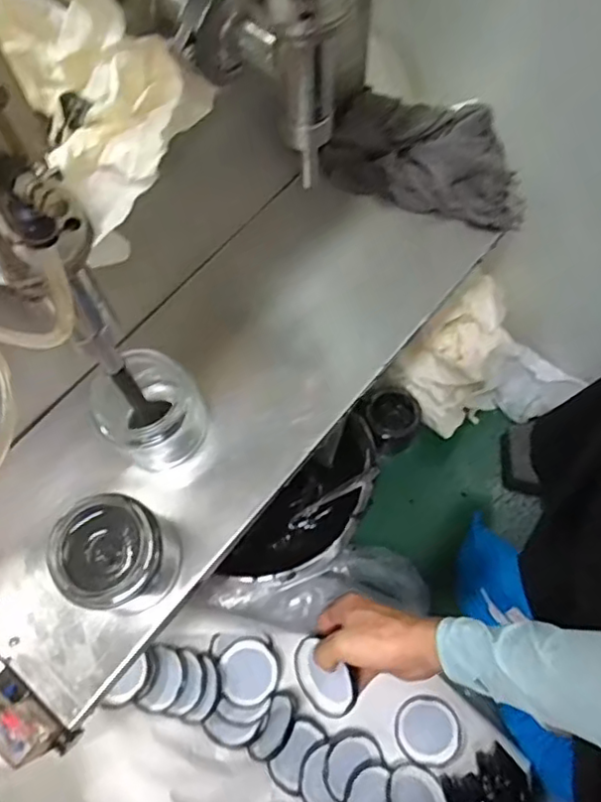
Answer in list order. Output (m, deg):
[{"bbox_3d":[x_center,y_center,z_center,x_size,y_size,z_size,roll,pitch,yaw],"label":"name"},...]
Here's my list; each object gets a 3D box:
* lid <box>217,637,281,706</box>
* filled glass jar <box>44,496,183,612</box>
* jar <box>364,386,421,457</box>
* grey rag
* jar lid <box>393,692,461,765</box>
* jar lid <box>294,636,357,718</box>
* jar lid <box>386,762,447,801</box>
[{"bbox_3d":[-0.055,0.286,0.651,0.062,0.008,0.063,-1,68,1],"label":"lid"},{"bbox_3d":[-0.114,0.098,0.388,0.063,0.066,0.062,-18,68,-6],"label":"filled glass jar"},{"bbox_3d":[0.114,0.023,0.764,0.065,0.075,0.065,-1,68,1],"label":"jar"},{"bbox_3d":[0.106,-0.203,0.510,0.175,0.047,0.079,23,70,10],"label":"grey rag"},{"bbox_3d":[0.134,0.345,0.641,0.063,0.010,0.066,-1,68,1],"label":"jar lid"},{"bbox_3d":[0.018,0.233,0.512,0.008,0.057,0.070,-10,36,-39],"label":"jar lid"},{"bbox_3d":[0.116,0.396,0.609,0.054,0.007,0.065,-20,48,-21],"label":"jar lid"}]

